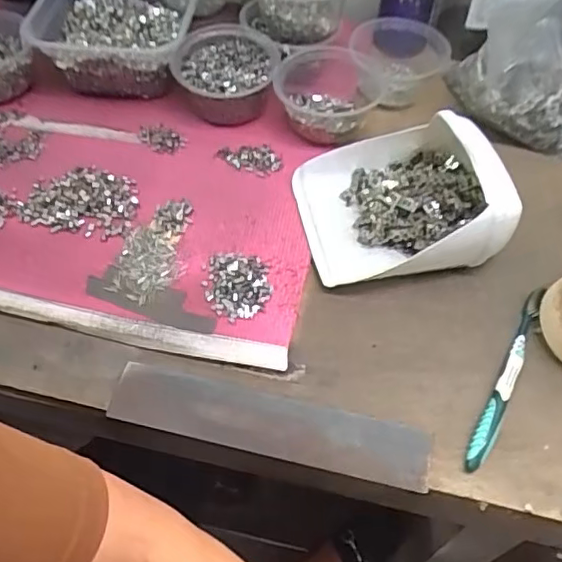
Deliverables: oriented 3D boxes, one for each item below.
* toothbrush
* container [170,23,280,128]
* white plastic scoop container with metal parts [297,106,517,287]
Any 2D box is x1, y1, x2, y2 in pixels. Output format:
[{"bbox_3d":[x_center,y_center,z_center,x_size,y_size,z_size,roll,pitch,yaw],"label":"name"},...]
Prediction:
[{"bbox_3d":[0.188,0.074,0.482,0.016,0.014,0.180,26,57,16],"label":"toothbrush"},{"bbox_3d":[-0.062,-0.230,0.658,0.115,0.054,0.118,-4,54,-5],"label":"container"},{"bbox_3d":[0.107,-0.080,0.546,0.170,0.088,0.158,-9,54,-9],"label":"white plastic scoop container with metal parts"}]

